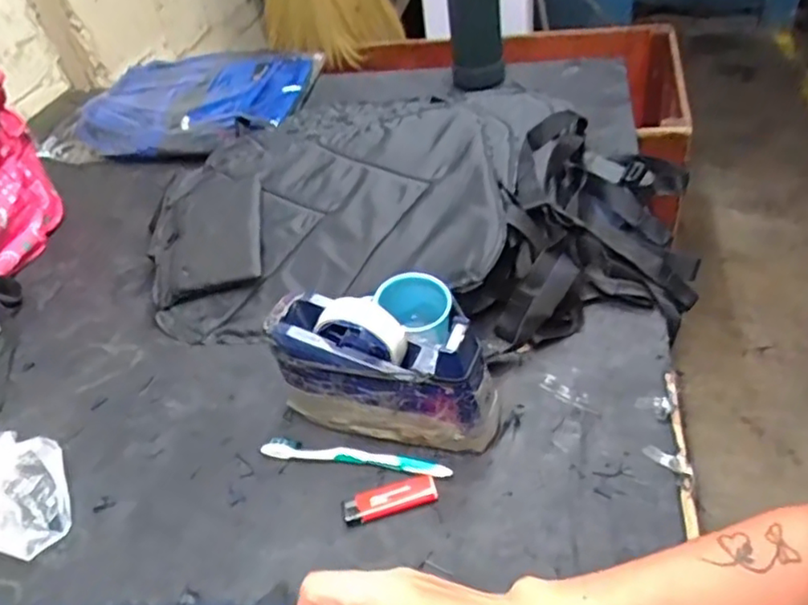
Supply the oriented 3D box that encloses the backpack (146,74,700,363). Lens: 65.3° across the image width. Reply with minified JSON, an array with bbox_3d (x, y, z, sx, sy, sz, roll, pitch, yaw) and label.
[{"bbox_3d":[0.007,-0.126,0.777,0.628,0.109,0.374,3,42,16],"label":"backpack"}]

